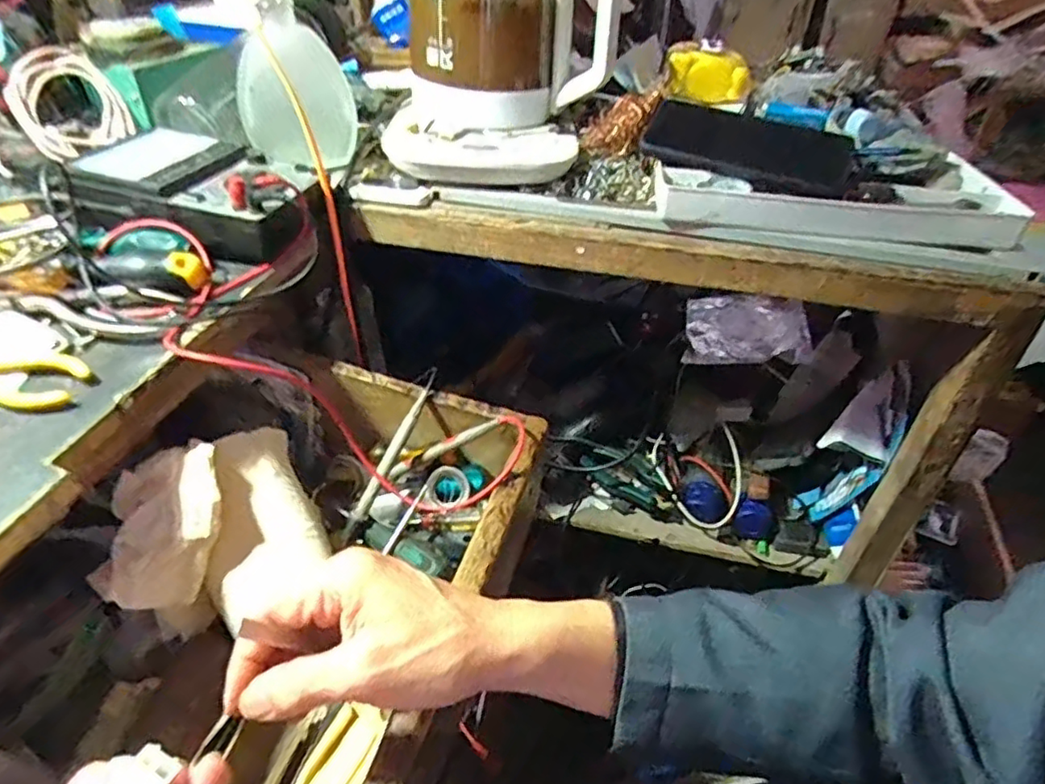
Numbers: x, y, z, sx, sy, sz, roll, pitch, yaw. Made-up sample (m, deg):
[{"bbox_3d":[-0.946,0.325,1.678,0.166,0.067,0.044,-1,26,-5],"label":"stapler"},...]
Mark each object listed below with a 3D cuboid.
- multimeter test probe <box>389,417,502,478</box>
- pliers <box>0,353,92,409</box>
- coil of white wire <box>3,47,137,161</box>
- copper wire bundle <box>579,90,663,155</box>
[{"bbox_3d":[-0.063,0.043,0.507,0.105,0.008,0.014,-27,38,17],"label":"multimeter test probe"},{"bbox_3d":[-0.306,-0.009,0.366,0.098,0.010,0.035,2,41,-1],"label":"pliers"},{"bbox_3d":[-0.401,-0.253,0.554,0.020,0.084,0.084,-3,32,46],"label":"coil of white wire"},{"bbox_3d":[0.087,-0.241,0.566,0.065,0.043,0.059,8,41,6],"label":"copper wire bundle"}]

